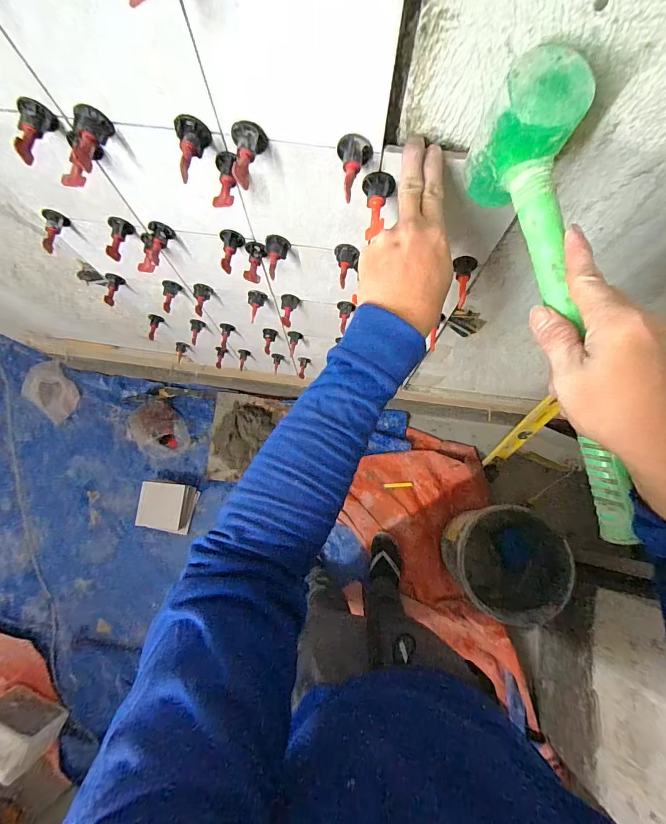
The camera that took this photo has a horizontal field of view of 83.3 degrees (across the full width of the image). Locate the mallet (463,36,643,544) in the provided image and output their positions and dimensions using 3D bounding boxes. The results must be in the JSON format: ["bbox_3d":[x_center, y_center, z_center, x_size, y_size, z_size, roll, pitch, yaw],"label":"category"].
[{"bbox_3d":[0.171,-0.075,0.290,0.060,0.095,0.347,-12,91,-3],"label":"mallet"}]

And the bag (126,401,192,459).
[{"bbox_3d":[-0.656,0.066,1.397,0.178,0.078,0.221,-33,80,-7],"label":"bag"}]

